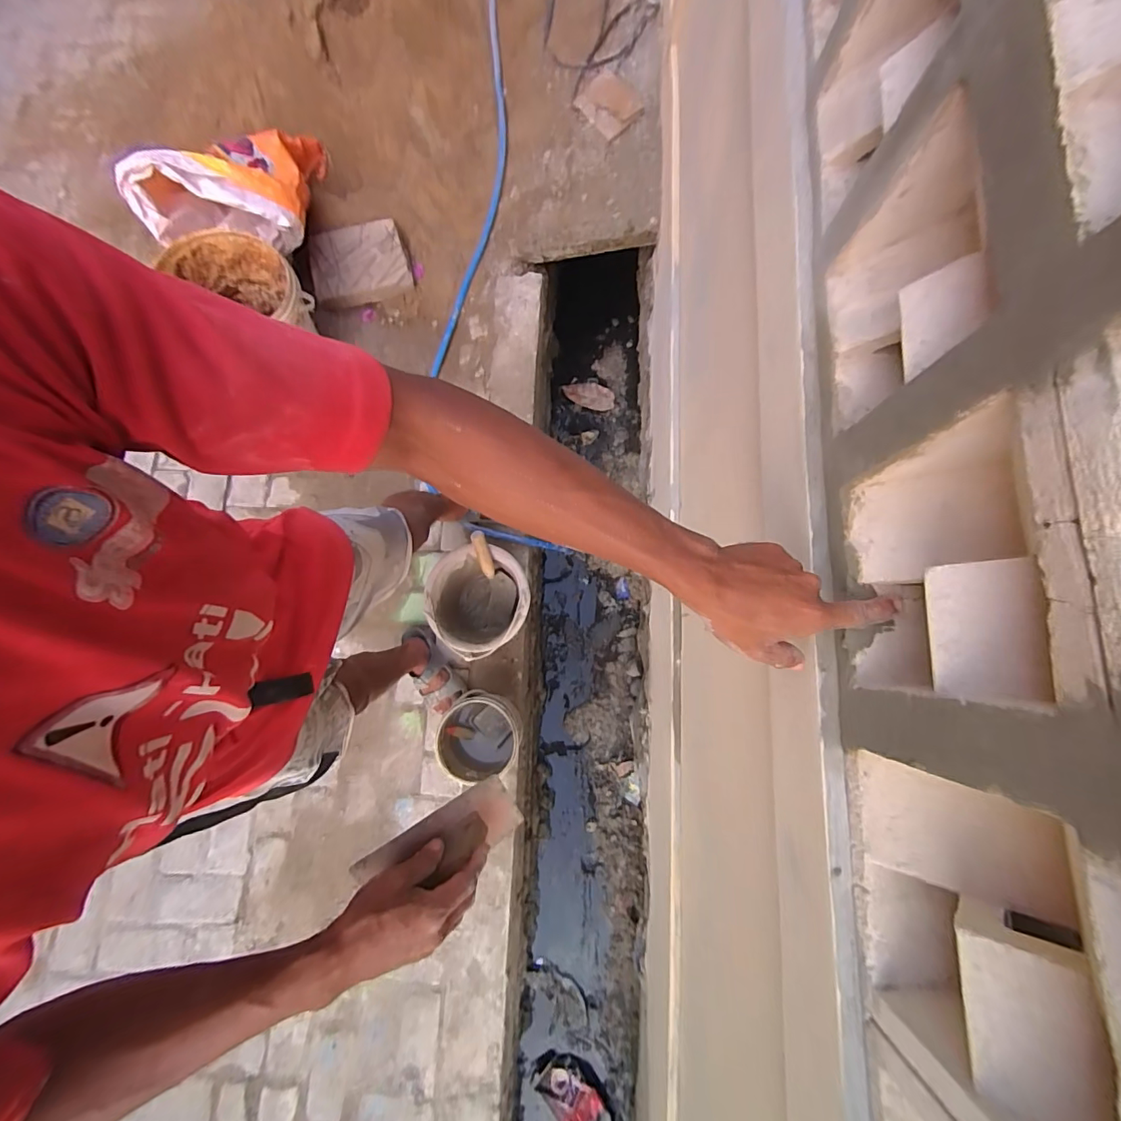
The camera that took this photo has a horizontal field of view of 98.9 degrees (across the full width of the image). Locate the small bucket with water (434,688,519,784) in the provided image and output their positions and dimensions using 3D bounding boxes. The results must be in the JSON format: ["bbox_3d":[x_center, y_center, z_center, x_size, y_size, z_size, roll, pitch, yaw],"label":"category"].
[{"bbox_3d":[-0.191,0.424,1.155,0.181,0.184,0.198,0,79,1],"label":"small bucket with water"}]

